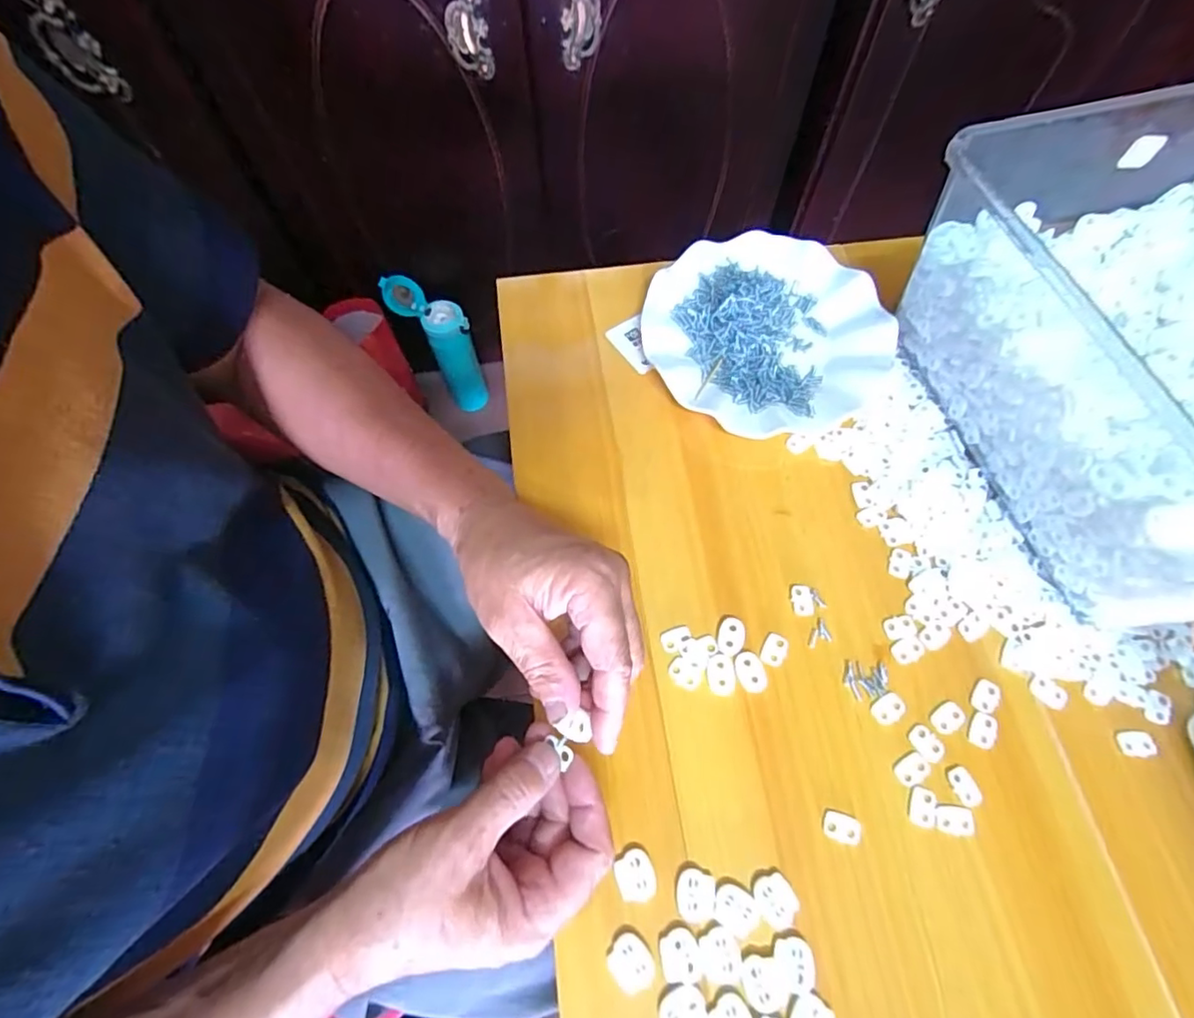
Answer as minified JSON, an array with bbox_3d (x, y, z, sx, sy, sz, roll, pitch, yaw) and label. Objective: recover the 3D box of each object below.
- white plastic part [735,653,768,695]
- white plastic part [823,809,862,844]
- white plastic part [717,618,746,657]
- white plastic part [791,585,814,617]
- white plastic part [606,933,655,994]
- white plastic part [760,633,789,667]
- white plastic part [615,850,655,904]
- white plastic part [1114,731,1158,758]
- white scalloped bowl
[{"bbox_3d":[0.093,0.098,0.340,0.017,0.004,0.024,-11,68,-4],"label":"white plastic part"},{"bbox_3d":[0.133,0.173,0.308,0.018,0.004,0.014,18,68,7],"label":"white plastic part"},{"bbox_3d":[0.083,0.079,0.349,0.016,0.004,0.023,18,68,7],"label":"white plastic part"},{"bbox_3d":[0.131,0.058,0.360,0.013,0.004,0.020,0,67,0],"label":"white plastic part"},{"bbox_3d":[0.017,0.227,0.282,0.020,0.004,0.023,-43,73,-16],"label":"white plastic part"},{"bbox_3d":[0.109,0.086,0.346,0.014,0.004,0.020,26,70,10],"label":"white plastic part"},{"bbox_3d":[0.020,0.193,0.297,0.020,0.004,0.023,-20,69,-8],"label":"white plastic part"},{"bbox_3d":[0.310,0.135,0.325,0.018,0.004,0.014,-7,67,-3],"label":"white plastic part"},{"bbox_3d":[0.127,-0.135,0.433,0.177,0.022,0.172,0,67,0],"label":"white scalloped bowl"}]

